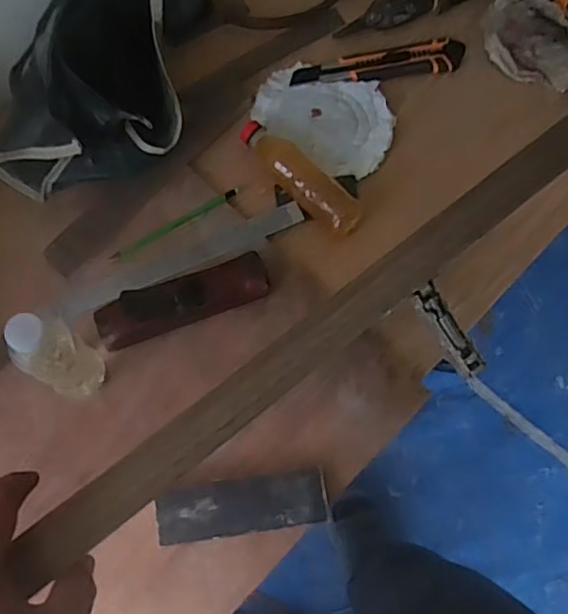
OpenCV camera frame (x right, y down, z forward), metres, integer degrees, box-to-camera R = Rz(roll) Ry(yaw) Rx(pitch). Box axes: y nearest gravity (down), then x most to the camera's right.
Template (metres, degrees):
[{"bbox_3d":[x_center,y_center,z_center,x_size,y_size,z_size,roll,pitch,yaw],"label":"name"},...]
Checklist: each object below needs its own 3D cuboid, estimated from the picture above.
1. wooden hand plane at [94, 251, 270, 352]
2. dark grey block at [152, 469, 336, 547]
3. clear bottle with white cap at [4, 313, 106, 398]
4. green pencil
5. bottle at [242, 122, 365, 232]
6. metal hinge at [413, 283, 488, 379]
[{"bbox_3d":[-0.112,-0.007,0.716,0.193,0.054,0.050,-18,75,-7],"label":"wooden hand plane"},{"bbox_3d":[-0.042,0.204,0.659,0.173,0.031,0.053,-7,74,-4],"label":"dark grey block"},{"bbox_3d":[-0.217,0.050,0.621,0.052,0.180,0.054,35,76,8],"label":"clear bottle with white cap"},{"bbox_3d":[-0.129,-0.099,0.764,0.167,0.010,0.011,-29,75,-11],"label":"green pencil"},{"bbox_3d":[0.019,-0.156,0.766,0.174,0.044,0.045,40,76,9],"label":"bottle"},{"bbox_3d":[0.109,0.014,0.420,0.016,0.007,0.066,-34,94,-12],"label":"metal hinge"}]

